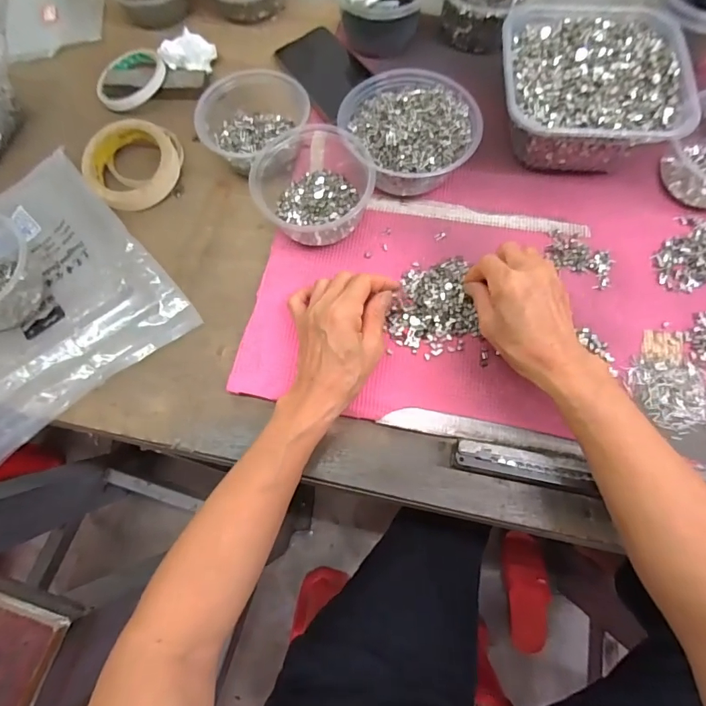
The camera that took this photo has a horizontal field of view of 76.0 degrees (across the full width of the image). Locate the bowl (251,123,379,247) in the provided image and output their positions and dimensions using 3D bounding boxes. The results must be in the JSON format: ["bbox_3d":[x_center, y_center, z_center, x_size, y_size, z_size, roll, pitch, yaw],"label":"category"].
[{"bbox_3d":[-0.047,-0.171,0.450,0.114,0.060,0.134,-38,74,-10],"label":"bowl"}]

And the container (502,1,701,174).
[{"bbox_3d":[0.236,-0.278,0.473,0.173,0.066,0.186,1,69,1],"label":"container"}]

